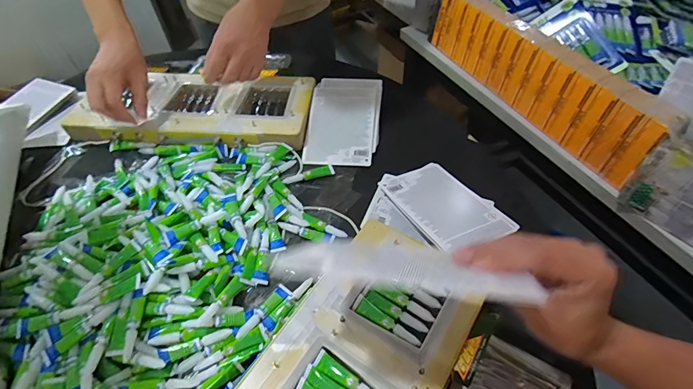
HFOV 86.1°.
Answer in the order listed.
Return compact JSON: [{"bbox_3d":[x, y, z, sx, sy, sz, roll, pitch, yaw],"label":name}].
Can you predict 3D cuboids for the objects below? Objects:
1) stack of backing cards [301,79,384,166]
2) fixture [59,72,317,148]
[{"bbox_3d":[-0.003,-0.133,0.654,0.119,0.015,0.192,3,62,9],"label":"stack of backing cards"},{"bbox_3d":[-0.277,-0.159,0.685,0.428,0.042,0.179,3,49,6],"label":"fixture"}]

